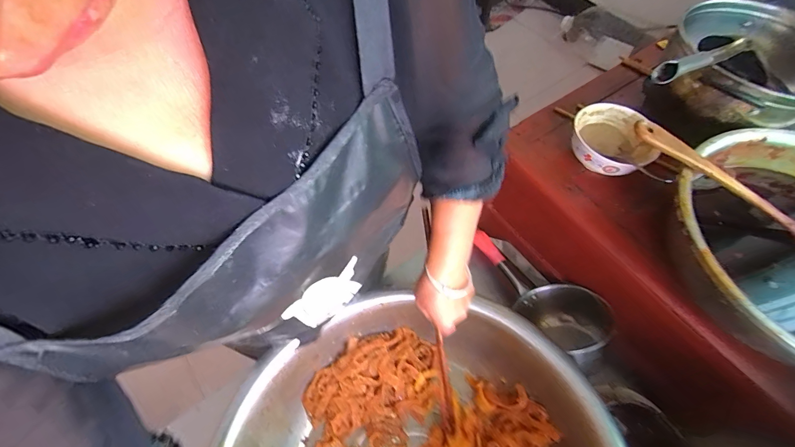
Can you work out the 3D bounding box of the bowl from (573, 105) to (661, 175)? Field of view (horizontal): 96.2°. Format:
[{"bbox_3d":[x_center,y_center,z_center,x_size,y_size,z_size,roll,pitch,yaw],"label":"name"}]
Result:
[{"bbox_3d":[0.352,-0.135,0.599,0.123,0.058,0.133,-29,65,-16],"label":"bowl"}]

